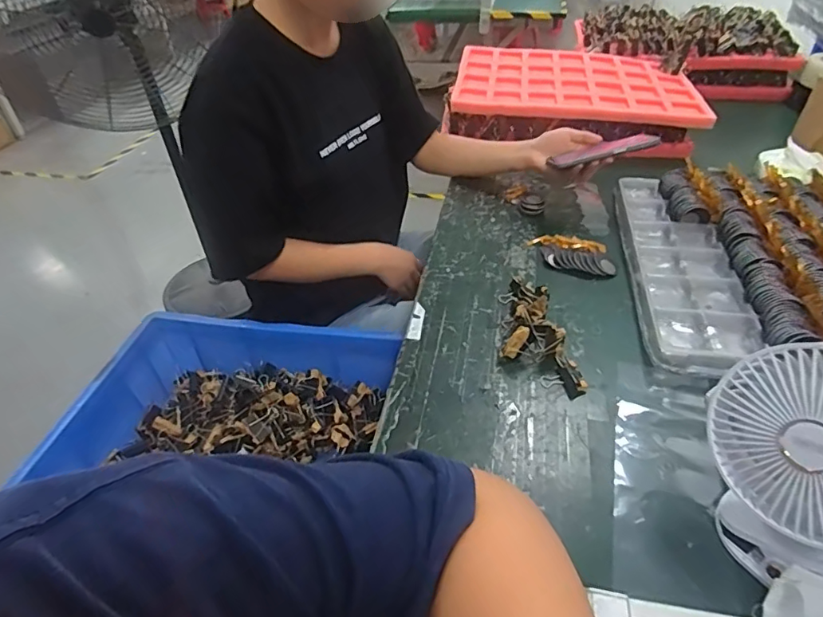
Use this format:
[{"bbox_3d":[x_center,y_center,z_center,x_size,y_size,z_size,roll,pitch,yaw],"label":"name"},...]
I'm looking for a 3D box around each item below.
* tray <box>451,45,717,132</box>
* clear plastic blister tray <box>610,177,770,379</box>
[{"bbox_3d":[0.346,-0.491,1.092,0.489,0.041,0.345,5,42,8],"label":"tray"},{"bbox_3d":[0.379,-0.074,0.733,0.129,0.033,0.442,5,42,8],"label":"clear plastic blister tray"}]

